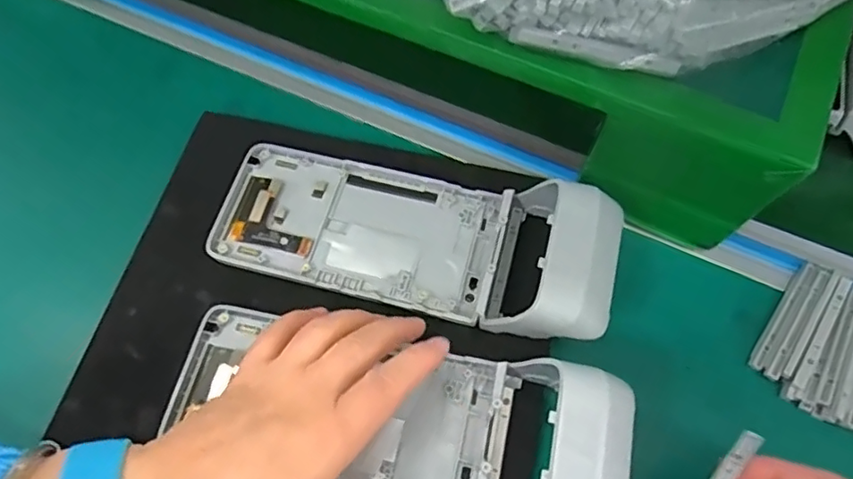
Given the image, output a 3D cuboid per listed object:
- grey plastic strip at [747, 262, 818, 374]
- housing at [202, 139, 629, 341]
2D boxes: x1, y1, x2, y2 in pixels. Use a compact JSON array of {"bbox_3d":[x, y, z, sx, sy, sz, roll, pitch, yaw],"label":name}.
[{"bbox_3d":[0.202,0.043,0.336,0.008,0.007,0.074,33,70,18],"label":"grey plastic strip"},{"bbox_3d":[-0.011,-0.008,0.327,0.222,0.043,0.085,15,65,11],"label":"housing"}]

